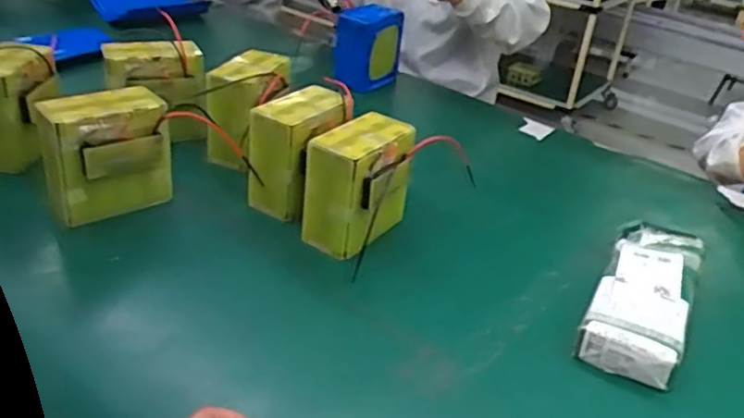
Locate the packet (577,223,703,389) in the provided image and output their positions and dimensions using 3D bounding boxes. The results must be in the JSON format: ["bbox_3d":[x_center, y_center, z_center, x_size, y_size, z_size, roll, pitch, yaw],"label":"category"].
[{"bbox_3d":[0.326,0.103,0.812,0.107,0.053,0.264,20,33,21],"label":"packet"}]

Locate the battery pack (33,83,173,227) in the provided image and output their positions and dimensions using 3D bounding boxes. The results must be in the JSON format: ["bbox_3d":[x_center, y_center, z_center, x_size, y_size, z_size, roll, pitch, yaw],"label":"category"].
[{"bbox_3d":[-0.331,-0.065,0.847,0.146,0.143,0.082,-8,34,-25],"label":"battery pack"}]

